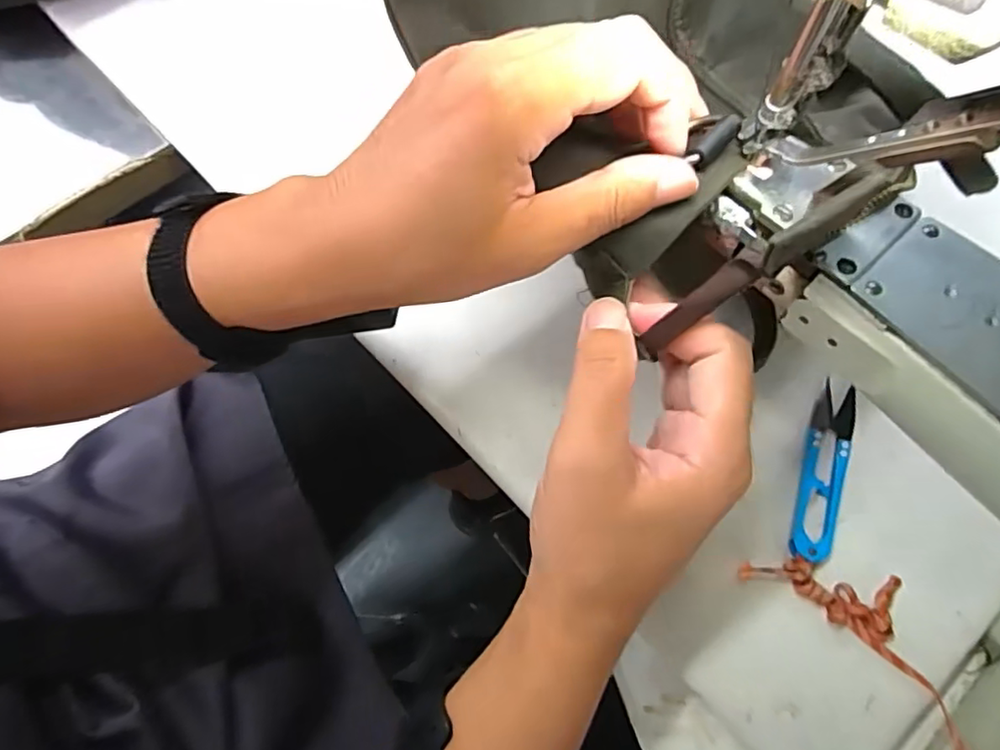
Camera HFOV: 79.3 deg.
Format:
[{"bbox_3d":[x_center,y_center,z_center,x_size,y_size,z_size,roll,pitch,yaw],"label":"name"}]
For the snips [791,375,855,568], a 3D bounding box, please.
[{"bbox_3d":[0.167,0.049,0.311,0.022,0.009,0.098,21,70,11],"label":"snips"}]

